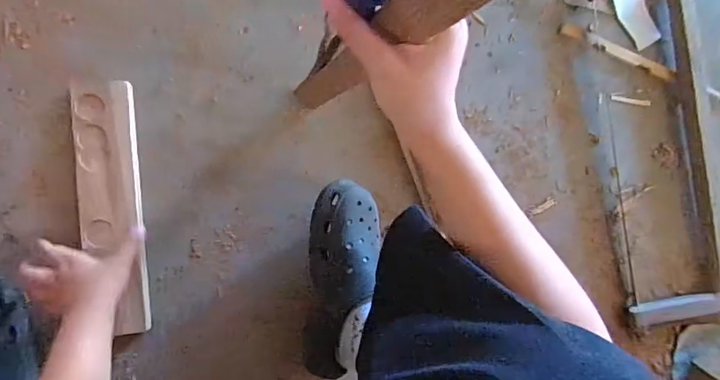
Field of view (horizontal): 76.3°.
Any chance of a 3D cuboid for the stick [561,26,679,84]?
[{"bbox_3d":[0.414,-0.220,0.732,0.201,0.016,0.022,21,85,-8],"label":"stick"}]

